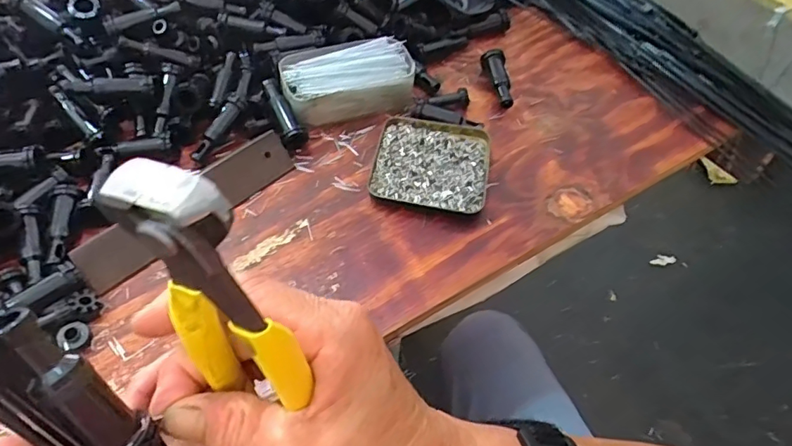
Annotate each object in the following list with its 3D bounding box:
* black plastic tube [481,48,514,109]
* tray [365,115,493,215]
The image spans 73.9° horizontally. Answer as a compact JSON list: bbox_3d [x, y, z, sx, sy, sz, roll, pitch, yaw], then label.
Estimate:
[{"bbox_3d":[0.099,-0.140,0.507,0.020,0.024,0.063,-5,54,-6],"label":"black plastic tube"},{"bbox_3d":[0.030,-0.050,0.448,0.095,0.012,0.093,10,54,5],"label":"tray"}]

